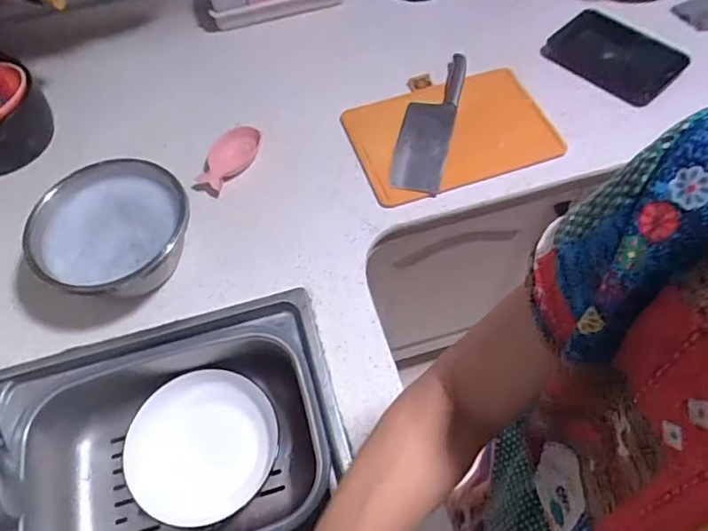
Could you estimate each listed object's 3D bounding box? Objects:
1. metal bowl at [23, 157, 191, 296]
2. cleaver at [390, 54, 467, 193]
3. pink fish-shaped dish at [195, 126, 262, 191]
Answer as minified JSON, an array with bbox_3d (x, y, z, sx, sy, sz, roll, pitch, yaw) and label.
[{"bbox_3d":[-0.299,-0.037,0.673,0.173,0.097,0.187,-1,60,2],"label":"metal bowl"},{"bbox_3d":[0.118,-0.232,0.817,0.076,0.025,0.276,12,61,10],"label":"cleaver"},{"bbox_3d":[-0.184,-0.159,0.784,0.044,0.037,0.113,28,65,18],"label":"pink fish-shaped dish"}]

